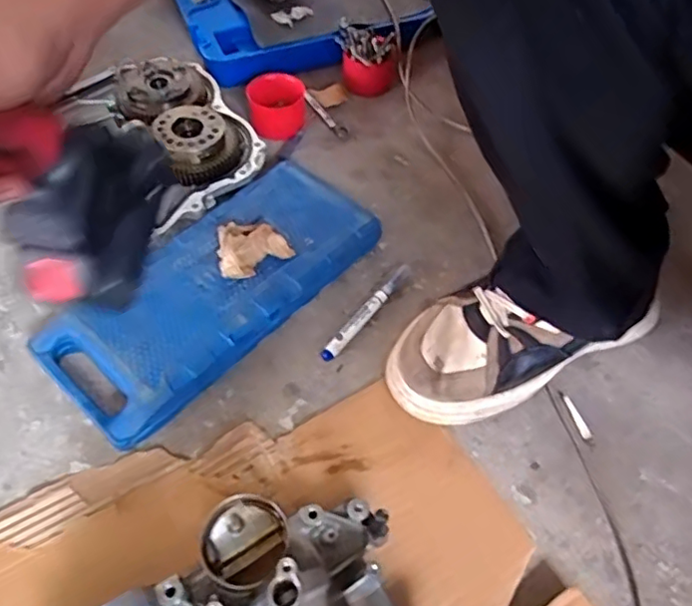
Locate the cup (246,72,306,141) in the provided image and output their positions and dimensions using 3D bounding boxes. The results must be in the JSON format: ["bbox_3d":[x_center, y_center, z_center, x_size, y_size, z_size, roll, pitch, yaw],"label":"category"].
[{"bbox_3d":[-0.082,-0.231,0.692,0.064,0.051,0.066,1,55,-2],"label":"cup"}]

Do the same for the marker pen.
[{"bbox_3d":[0.021,0.007,0.549,0.013,0.012,0.129,32,60,19],"label":"marker pen"}]

